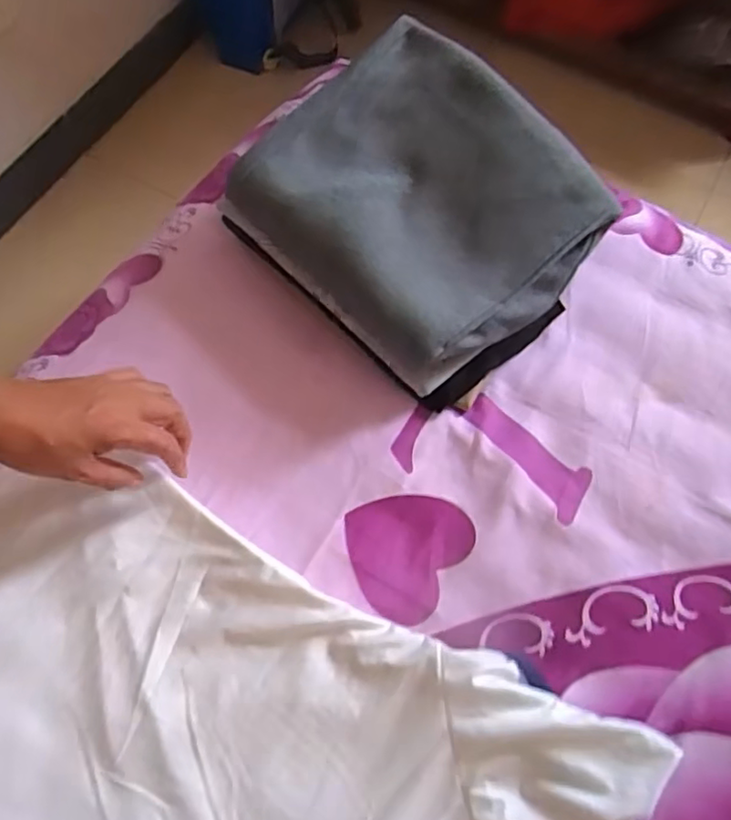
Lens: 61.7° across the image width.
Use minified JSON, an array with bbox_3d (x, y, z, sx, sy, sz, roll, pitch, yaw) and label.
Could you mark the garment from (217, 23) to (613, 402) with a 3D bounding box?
[{"bbox_3d":[0.047,-0.178,0.547,0.223,0.110,0.272,-41,75,-15],"label":"garment"}]

